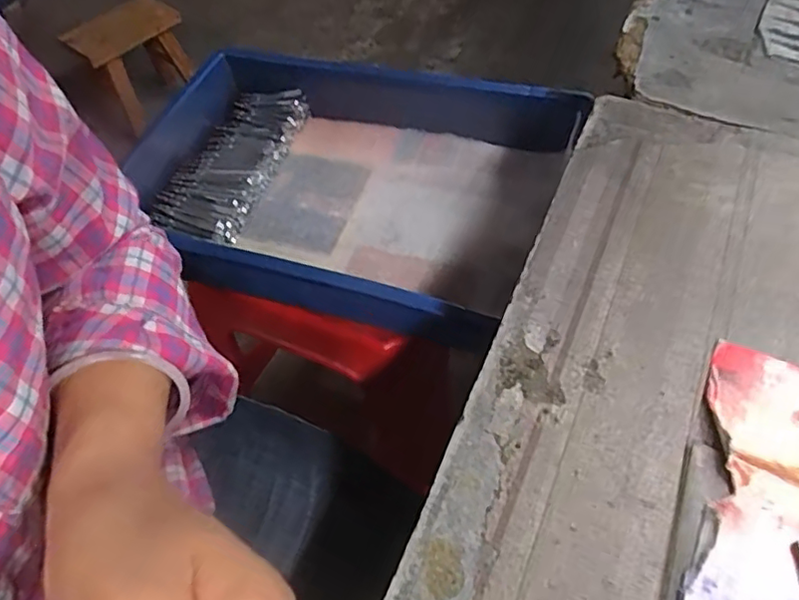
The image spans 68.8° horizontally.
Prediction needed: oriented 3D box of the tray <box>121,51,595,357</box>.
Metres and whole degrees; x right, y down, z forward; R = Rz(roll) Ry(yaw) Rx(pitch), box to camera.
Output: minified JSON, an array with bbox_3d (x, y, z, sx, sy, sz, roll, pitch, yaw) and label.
[{"bbox_3d":[-0.063,-0.120,0.585,0.407,0.075,0.287,17,57,15],"label":"tray"}]

